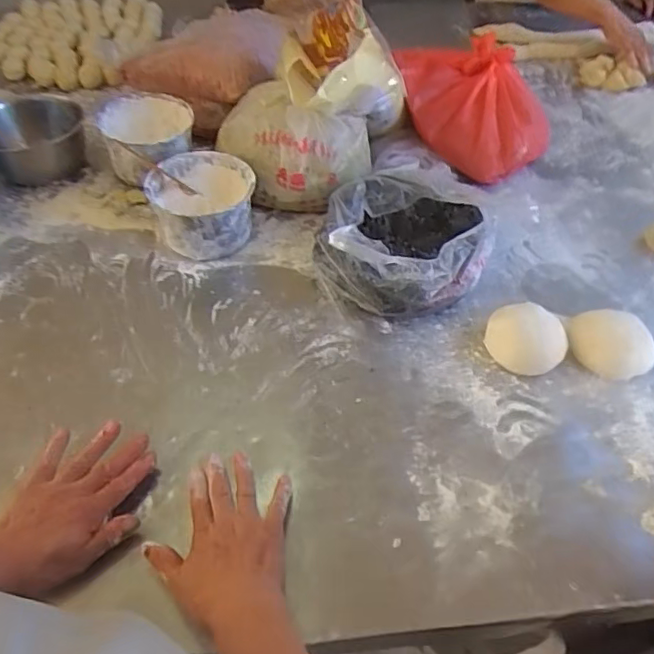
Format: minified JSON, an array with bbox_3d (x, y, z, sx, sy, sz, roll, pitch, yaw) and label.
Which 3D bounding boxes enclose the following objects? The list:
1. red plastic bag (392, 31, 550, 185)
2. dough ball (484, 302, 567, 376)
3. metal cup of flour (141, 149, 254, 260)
[{"bbox_3d":[0.253,-0.409,1.072,0.233,0.138,0.288,-12,52,-11],"label":"red plastic bag"},{"bbox_3d":[0.264,0.015,0.766,0.099,0.046,0.085,26,54,19],"label":"dough ball"},{"bbox_3d":[-0.188,-0.186,0.898,0.150,0.096,0.161,1,50,-1],"label":"metal cup of flour"}]

